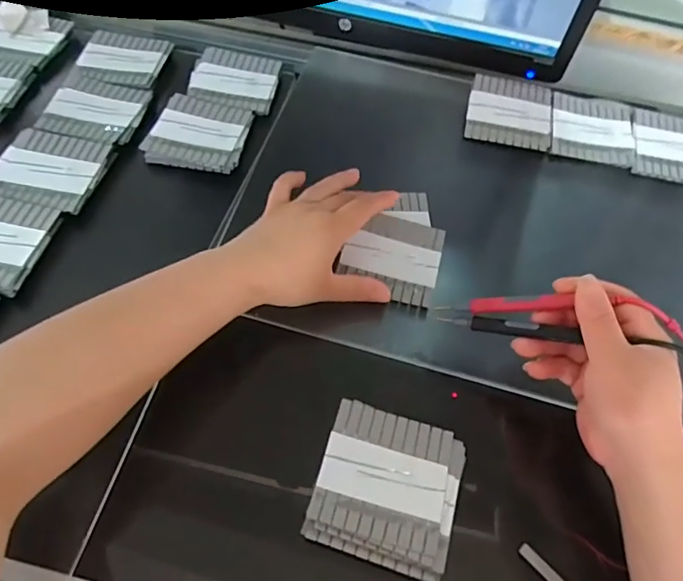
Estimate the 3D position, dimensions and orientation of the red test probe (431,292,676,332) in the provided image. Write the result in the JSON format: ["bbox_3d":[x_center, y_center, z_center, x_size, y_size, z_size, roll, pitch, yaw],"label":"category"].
[{"bbox_3d":[0.134,0.012,0.338,0.142,0.018,0.011,1,57,19],"label":"red test probe"}]

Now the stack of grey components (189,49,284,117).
[{"bbox_3d":[-0.106,-0.206,0.525,0.082,0.017,0.079,9,56,2],"label":"stack of grey components"}]

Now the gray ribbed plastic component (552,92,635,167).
[{"bbox_3d":[0.241,-0.157,0.508,0.074,0.013,0.078,10,56,3],"label":"gray ribbed plastic component"}]

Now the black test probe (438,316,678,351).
[{"bbox_3d":[0.132,0.027,0.335,0.136,0.011,0.010,5,56,25],"label":"black test probe"}]

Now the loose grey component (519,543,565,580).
[{"bbox_3d":[0.122,0.166,0.310,0.008,0.005,0.039,-37,66,-25],"label":"loose grey component"}]

